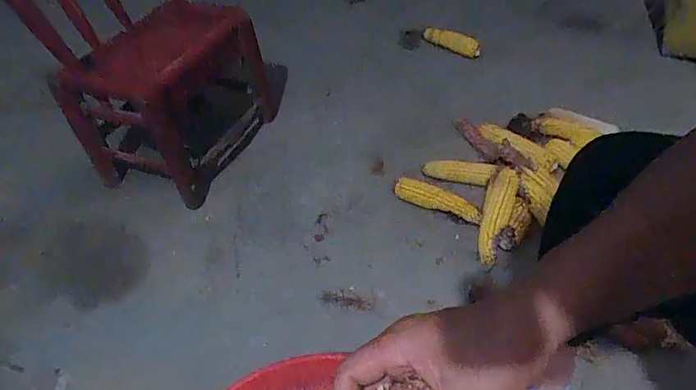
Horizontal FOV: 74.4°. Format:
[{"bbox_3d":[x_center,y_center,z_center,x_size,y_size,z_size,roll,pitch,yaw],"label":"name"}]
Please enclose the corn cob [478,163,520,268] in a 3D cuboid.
[{"bbox_3d":[0.292,0.033,0.897,0.054,0.064,0.223,15,62,17],"label":"corn cob"}]

